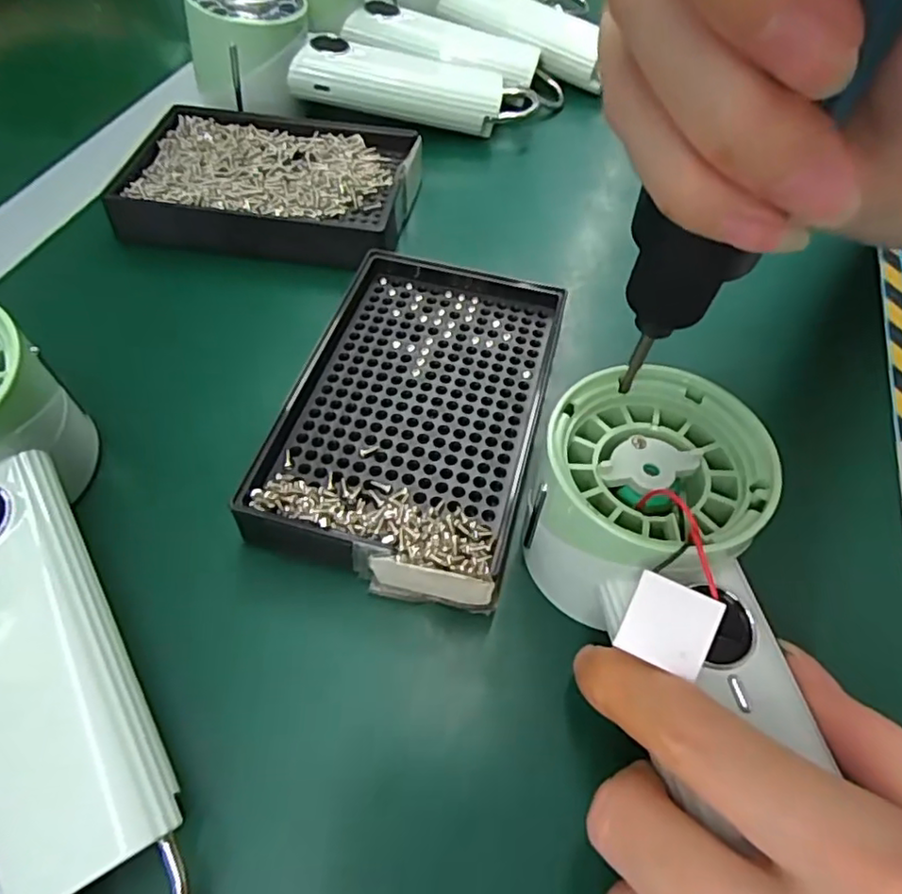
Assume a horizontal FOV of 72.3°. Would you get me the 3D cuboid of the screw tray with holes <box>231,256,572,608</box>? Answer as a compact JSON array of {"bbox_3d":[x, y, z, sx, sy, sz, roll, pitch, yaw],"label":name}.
[{"bbox_3d":[-0.015,-0.015,0.240,0.097,0.024,0.147,12,55,6],"label":"screw tray with holes"}]

